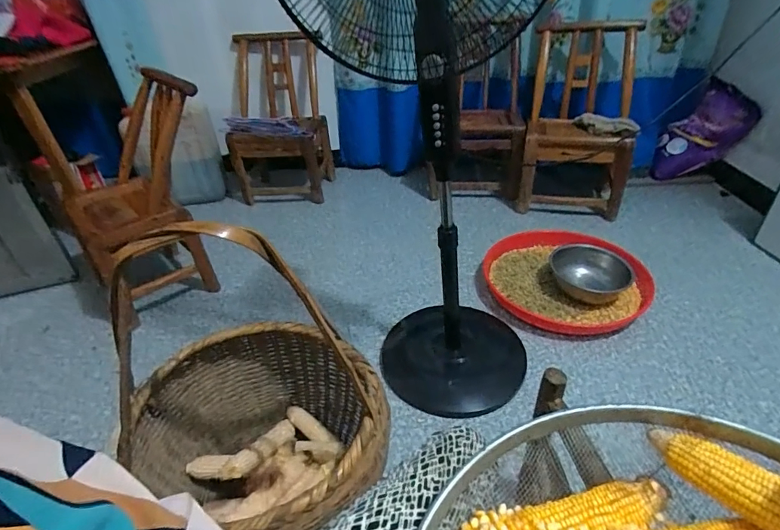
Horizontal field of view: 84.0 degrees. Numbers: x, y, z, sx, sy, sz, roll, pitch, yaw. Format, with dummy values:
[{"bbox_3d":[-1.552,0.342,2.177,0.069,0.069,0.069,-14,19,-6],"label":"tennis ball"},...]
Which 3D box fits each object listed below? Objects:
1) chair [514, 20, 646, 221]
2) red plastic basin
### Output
[{"bbox_3d":[0.709,-0.543,1.630,0.375,0.596,0.400,9,38,17],"label":"chair"},{"bbox_3d":[0.507,0.021,1.286,0.397,0.095,0.435,-3,36,2],"label":"red plastic basin"}]

